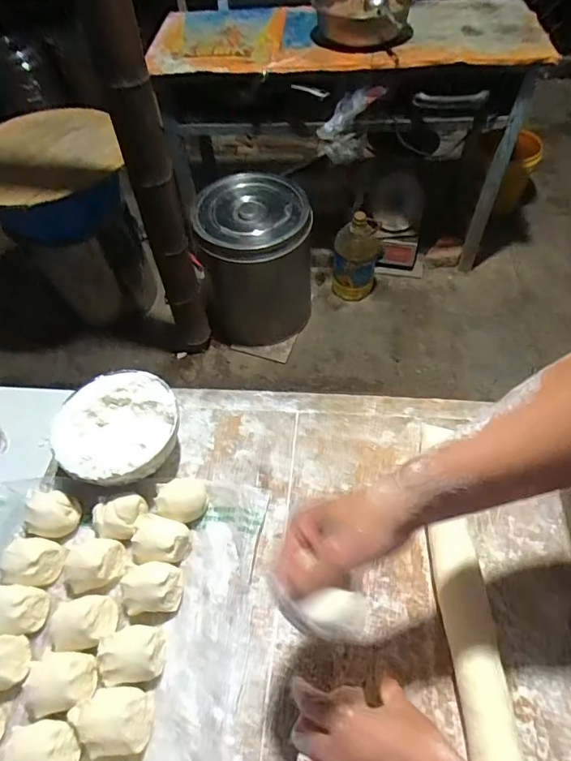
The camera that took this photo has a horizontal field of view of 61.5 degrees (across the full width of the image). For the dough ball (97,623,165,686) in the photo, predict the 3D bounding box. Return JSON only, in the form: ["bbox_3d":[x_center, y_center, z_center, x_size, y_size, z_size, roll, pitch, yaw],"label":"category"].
[{"bbox_3d":[-0.147,0.259,0.456,0.058,0.033,0.048,-6,55,0],"label":"dough ball"}]

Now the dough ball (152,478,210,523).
[{"bbox_3d":[-0.117,0.134,0.543,0.053,0.032,0.052,-2,55,3],"label":"dough ball"}]

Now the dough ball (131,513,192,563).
[{"bbox_3d":[-0.133,0.170,0.517,0.059,0.034,0.050,-1,55,3],"label":"dough ball"}]

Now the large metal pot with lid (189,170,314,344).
[{"bbox_3d":[-0.090,-0.370,1.646,0.356,0.509,0.334,-2,56,2],"label":"large metal pot with lid"}]

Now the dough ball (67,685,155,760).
[{"bbox_3d":[-0.156,0.302,0.426,0.068,0.033,0.050,-7,55,-1],"label":"dough ball"}]

